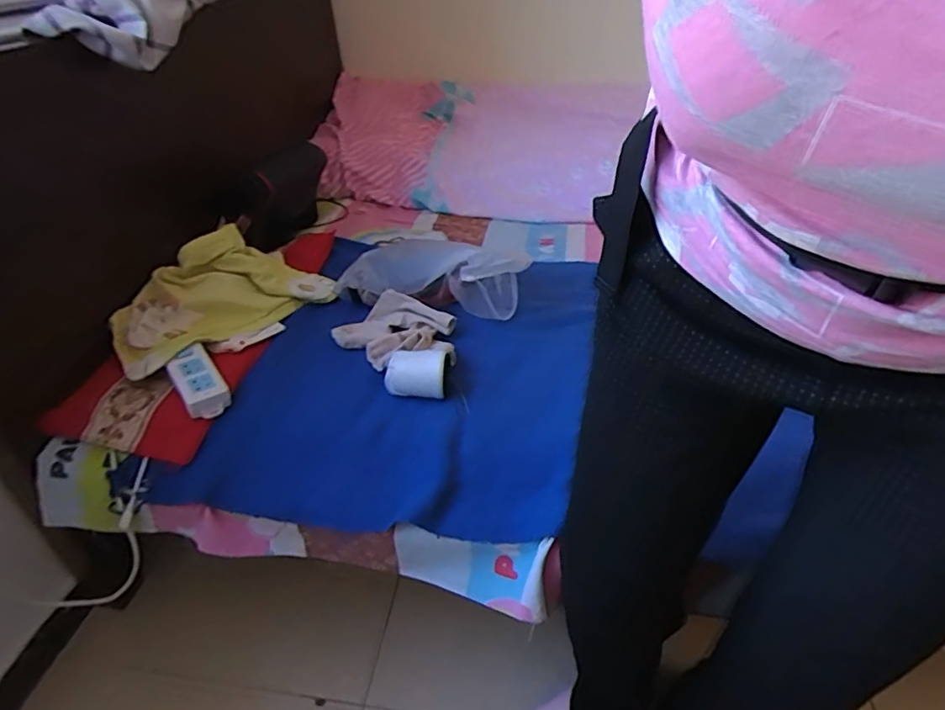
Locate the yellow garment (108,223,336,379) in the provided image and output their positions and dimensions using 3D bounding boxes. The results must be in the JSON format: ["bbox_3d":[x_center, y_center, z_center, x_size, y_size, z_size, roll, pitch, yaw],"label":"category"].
[{"bbox_3d":[-0.433,-0.115,0.957,0.185,0.129,0.368,28,46,32],"label":"yellow garment"}]

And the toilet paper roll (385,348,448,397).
[{"bbox_3d":[-0.084,0.029,0.869,0.090,0.062,0.072,8,38,11],"label":"toilet paper roll"}]

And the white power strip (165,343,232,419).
[{"bbox_3d":[-0.404,0.037,0.824,0.062,0.023,0.121,-21,63,-37],"label":"white power strip"}]

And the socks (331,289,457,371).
[{"bbox_3d":[-0.127,-0.038,0.947,0.212,0.057,0.143,8,38,10],"label":"socks"}]

